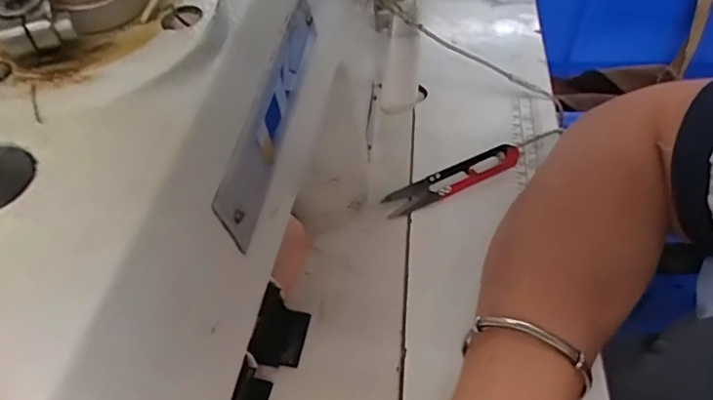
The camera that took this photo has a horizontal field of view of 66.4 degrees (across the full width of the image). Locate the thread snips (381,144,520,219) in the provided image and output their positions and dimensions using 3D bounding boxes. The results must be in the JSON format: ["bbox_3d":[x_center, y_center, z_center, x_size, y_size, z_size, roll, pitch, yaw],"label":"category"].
[{"bbox_3d":[0.071,-0.014,0.400,0.107,0.015,0.024,-20,51,-11],"label":"thread snips"}]

